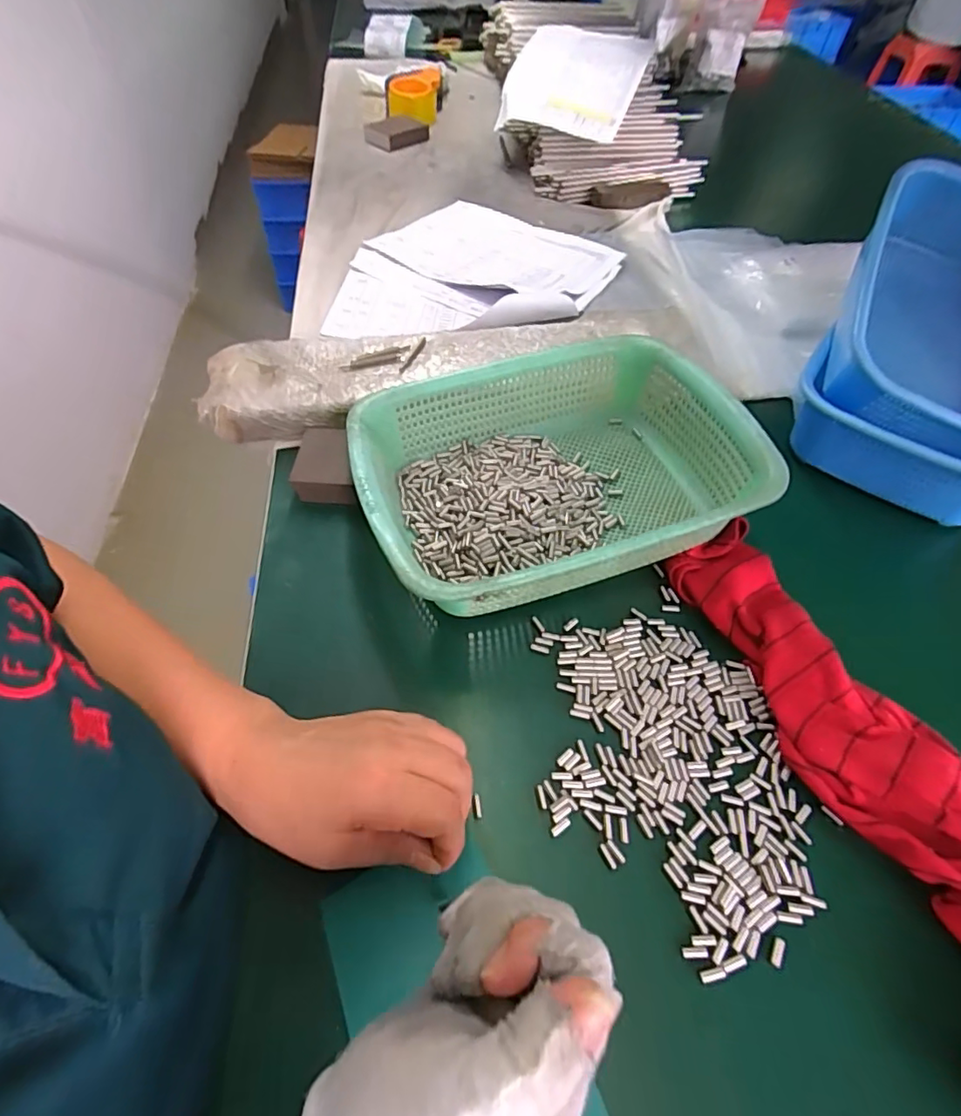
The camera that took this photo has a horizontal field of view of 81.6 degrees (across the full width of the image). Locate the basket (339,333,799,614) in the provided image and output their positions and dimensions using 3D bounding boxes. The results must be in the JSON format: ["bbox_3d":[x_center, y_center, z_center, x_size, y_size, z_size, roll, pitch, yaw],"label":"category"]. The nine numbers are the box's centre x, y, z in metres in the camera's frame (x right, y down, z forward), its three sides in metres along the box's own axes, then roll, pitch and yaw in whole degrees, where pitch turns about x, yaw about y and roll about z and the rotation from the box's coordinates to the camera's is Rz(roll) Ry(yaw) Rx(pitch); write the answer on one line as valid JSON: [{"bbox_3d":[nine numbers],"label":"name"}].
[{"bbox_3d":[0.056,-0.066,0.450,0.300,0.081,0.219,-16,55,-14],"label":"basket"}]

